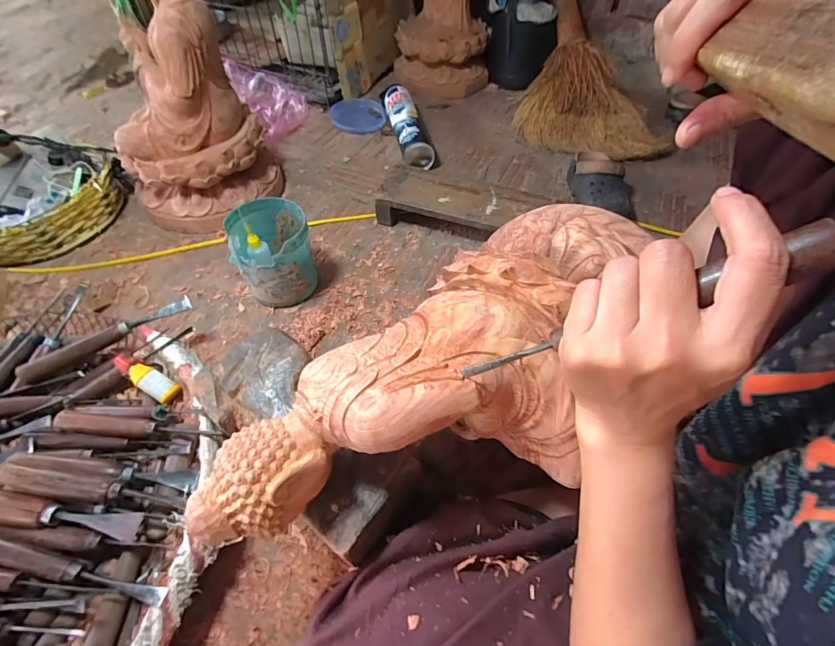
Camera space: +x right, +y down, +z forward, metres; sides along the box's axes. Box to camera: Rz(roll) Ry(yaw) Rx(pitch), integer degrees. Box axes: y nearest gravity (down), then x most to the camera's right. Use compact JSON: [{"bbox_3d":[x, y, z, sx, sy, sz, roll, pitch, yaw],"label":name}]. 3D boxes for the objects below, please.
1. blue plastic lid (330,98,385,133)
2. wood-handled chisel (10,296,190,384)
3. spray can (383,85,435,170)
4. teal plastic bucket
[{"bbox_3d":[-0.141,-0.493,0.923,0.127,0.027,0.133,-4,56,-6],"label":"blue plastic lid"},{"bbox_3d":[-0.372,0.017,0.472,0.186,0.023,0.021,-27,58,-20],"label":"wood-handled chisel"},{"bbox_3d":[-0.021,-0.439,0.855,0.071,0.067,0.264,-11,54,-9],"label":"spray can"},{"bbox_3d":[-0.213,-0.100,0.583,0.107,0.121,0.109,-11,57,-12],"label":"teal plastic bucket"}]

